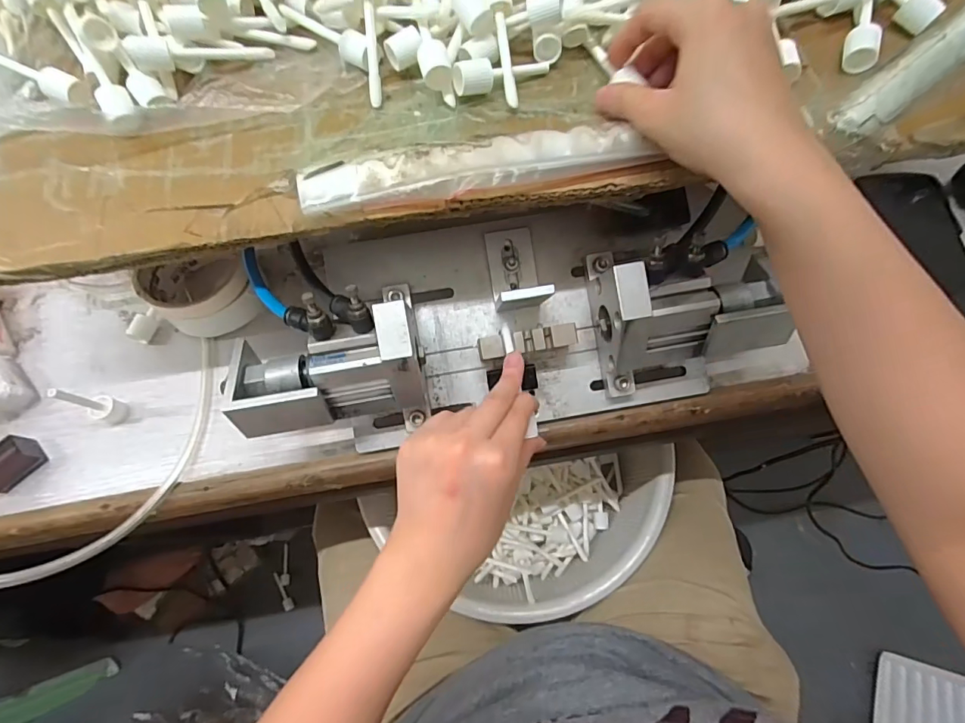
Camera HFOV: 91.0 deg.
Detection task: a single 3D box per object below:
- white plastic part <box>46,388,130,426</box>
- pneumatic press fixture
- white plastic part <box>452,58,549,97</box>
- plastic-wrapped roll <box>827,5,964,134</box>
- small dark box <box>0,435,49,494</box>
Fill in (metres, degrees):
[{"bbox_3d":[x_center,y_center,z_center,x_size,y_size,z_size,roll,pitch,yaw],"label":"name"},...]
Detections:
[{"bbox_3d":[-0.299,0.033,0.362,0.018,0.064,0.020,13,72,5],"label":"white plastic part"},{"bbox_3d":[0.016,-0.032,0.347,0.365,0.097,0.140,-5,71,-3],"label":"pneumatic press fixture"},{"bbox_3d":[0.012,-0.181,0.299,0.069,0.016,0.015,-25,72,-25],"label":"white plastic part"},{"bbox_3d":[0.278,-0.189,0.291,0.176,0.015,0.028,-36,75,-11],"label":"plastic-wrapped roll"},{"bbox_3d":[-0.370,0.080,0.371,0.042,0.025,0.026,-43,76,-13],"label":"small dark box"}]

